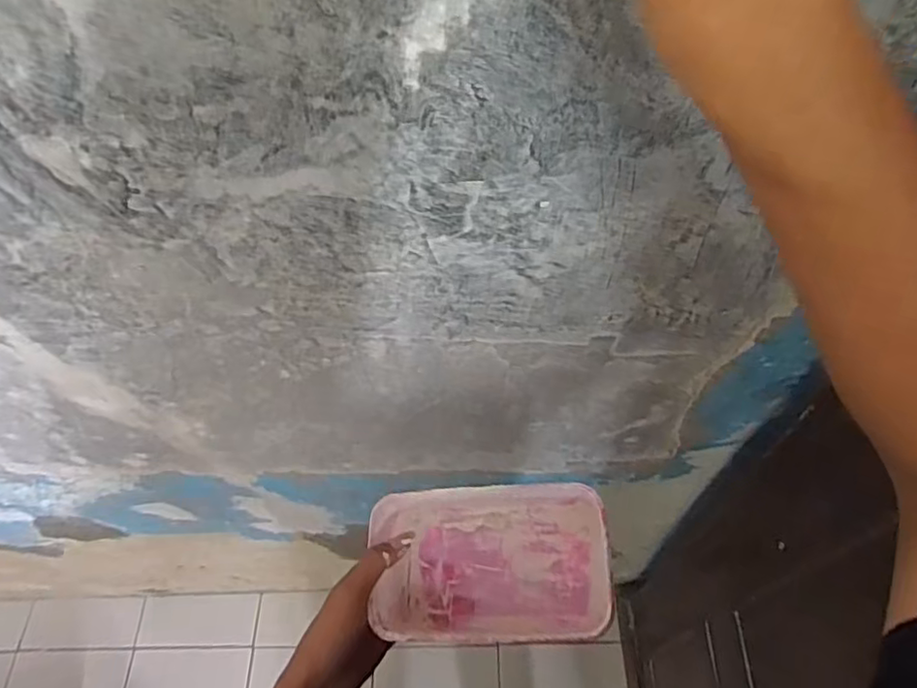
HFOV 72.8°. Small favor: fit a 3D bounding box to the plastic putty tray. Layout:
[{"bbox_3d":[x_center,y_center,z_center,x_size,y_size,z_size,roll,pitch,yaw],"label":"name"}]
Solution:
[{"bbox_3d":[0.022,0.176,0.503,0.167,0.075,0.110,-6,70,13],"label":"plastic putty tray"}]

